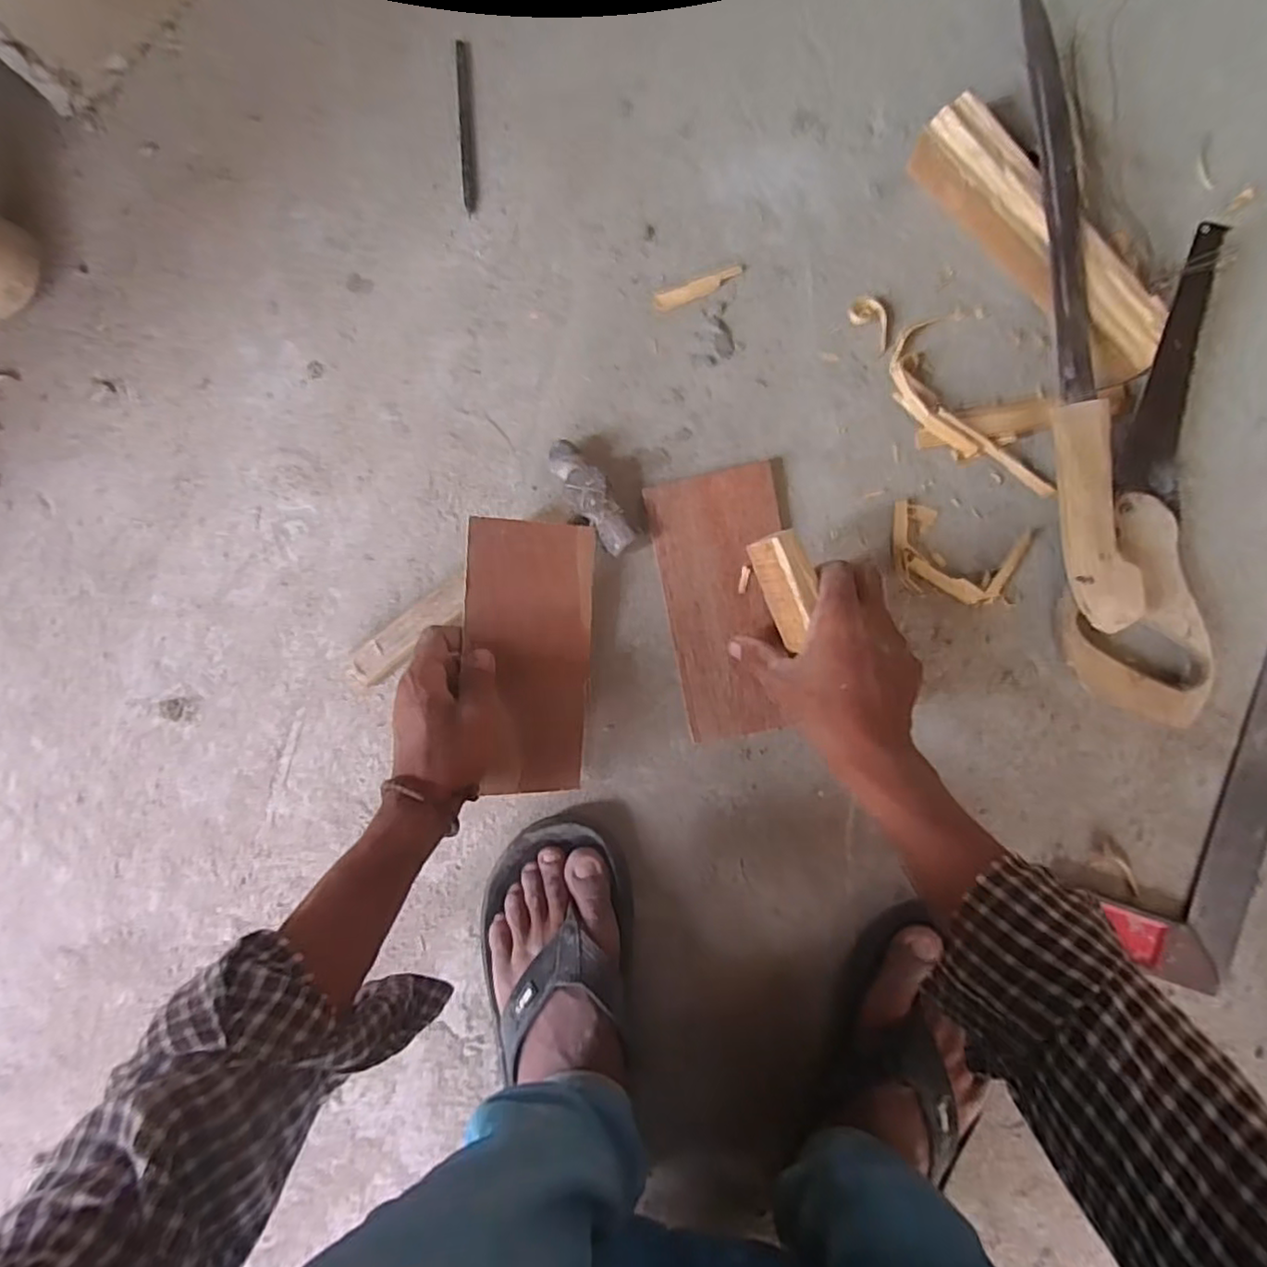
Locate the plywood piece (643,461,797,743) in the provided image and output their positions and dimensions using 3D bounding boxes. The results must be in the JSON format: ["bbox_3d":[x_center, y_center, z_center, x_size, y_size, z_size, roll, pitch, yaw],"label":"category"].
[{"bbox_3d":[0.073,-0.023,0.485,0.093,0.014,0.196,-11,88,6],"label":"plywood piece"}]

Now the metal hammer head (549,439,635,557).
[{"bbox_3d":[-0.031,-0.102,0.487,0.031,0.033,0.092,-33,85,5],"label":"metal hammer head"}]

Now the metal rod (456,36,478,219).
[{"bbox_3d":[-0.134,-0.405,0.514,0.012,0.004,0.137,-3,88,6],"label":"metal rod"}]

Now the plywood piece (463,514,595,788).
[{"bbox_3d":[-0.074,0.019,0.467,0.092,0.011,0.197,1,92,-22],"label":"plywood piece"}]

